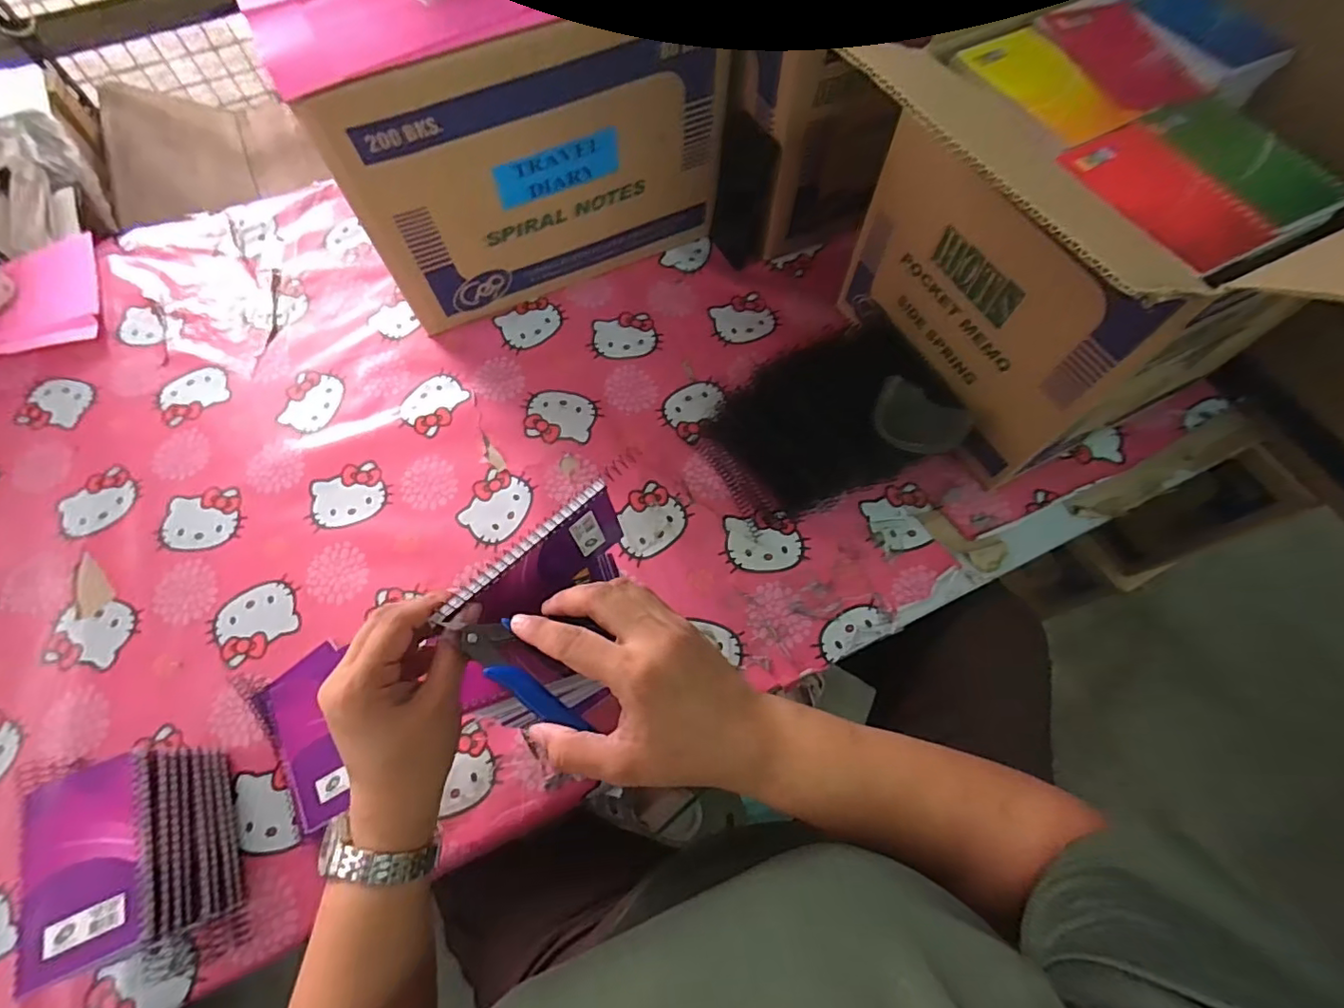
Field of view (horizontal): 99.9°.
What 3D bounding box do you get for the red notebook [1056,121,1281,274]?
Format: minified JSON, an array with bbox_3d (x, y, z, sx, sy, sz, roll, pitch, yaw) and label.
[{"bbox_3d":[0.354,-0.223,0.403,0.084,0.008,0.134,-24,68,-10],"label":"red notebook"}]

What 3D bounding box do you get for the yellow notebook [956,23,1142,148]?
[{"bbox_3d":[0.303,-0.337,0.450,0.082,0.009,0.128,-31,70,-13],"label":"yellow notebook"}]

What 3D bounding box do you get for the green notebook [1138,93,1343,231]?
[{"bbox_3d":[0.421,-0.258,0.416,0.080,0.004,0.131,-23,68,-10],"label":"green notebook"}]

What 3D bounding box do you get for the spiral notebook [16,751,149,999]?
[{"bbox_3d":[-0.424,0.260,0.410,0.081,0.015,0.132,-17,67,-7],"label":"spiral notebook"}]

